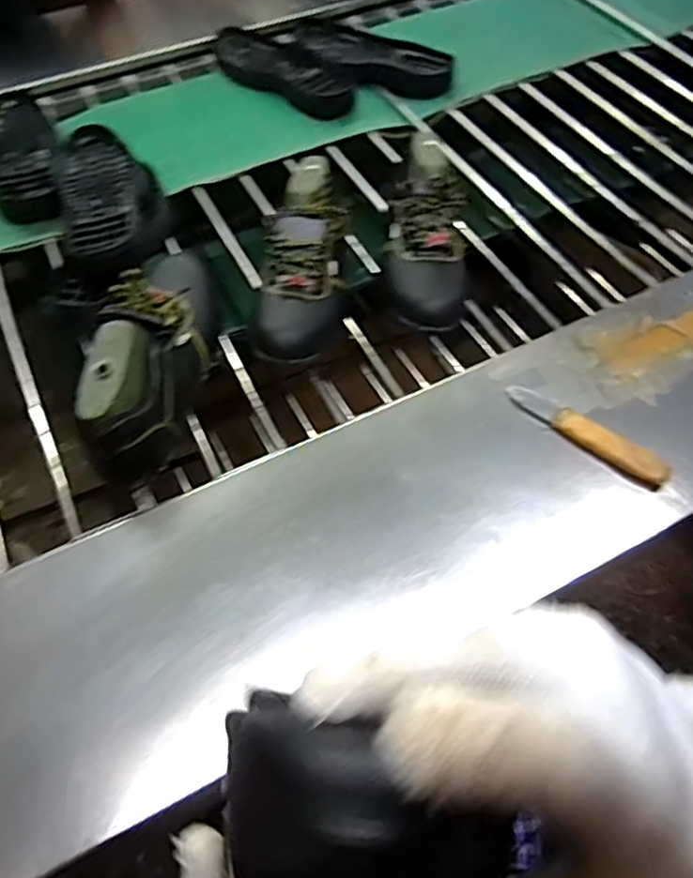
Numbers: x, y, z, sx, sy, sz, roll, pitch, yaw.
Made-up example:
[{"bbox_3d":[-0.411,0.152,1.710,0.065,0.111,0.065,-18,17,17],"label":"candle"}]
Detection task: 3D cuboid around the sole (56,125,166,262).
[{"bbox_3d":[-0.294,-0.299,0.856,0.123,0.067,0.276,-17,57,-11],"label":"sole"}]

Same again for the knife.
[{"bbox_3d":[0.224,-0.007,0.635,0.161,0.019,0.032,37,63,23],"label":"knife"}]

